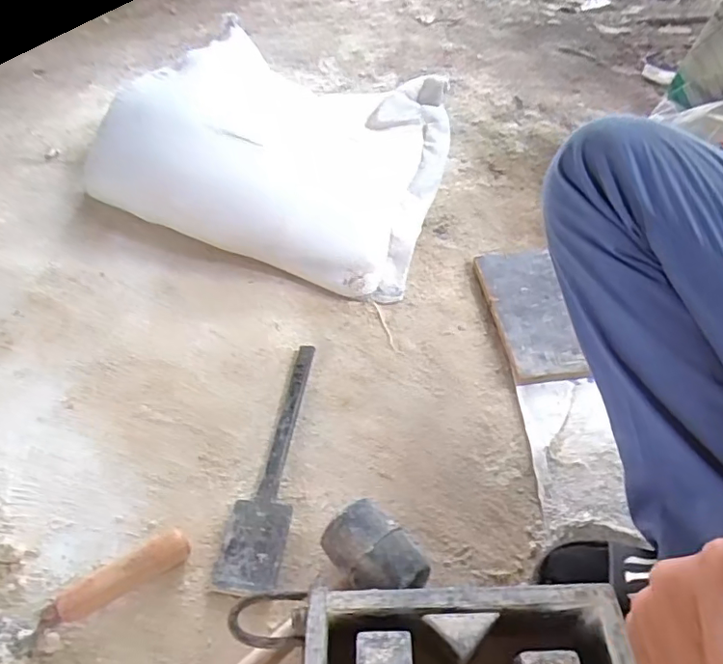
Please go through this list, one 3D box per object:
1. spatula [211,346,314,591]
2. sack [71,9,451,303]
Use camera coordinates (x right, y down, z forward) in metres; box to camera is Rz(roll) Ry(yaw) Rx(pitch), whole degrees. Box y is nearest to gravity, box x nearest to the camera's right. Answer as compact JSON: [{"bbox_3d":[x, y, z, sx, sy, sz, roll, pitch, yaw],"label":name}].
[{"bbox_3d":[-0.102,0.141,0.634,0.066,0.016,0.305,3,48,6],"label":"spatula"},{"bbox_3d":[-0.133,-0.343,0.940,0.593,0.217,0.457,22,52,22],"label":"sack"}]

